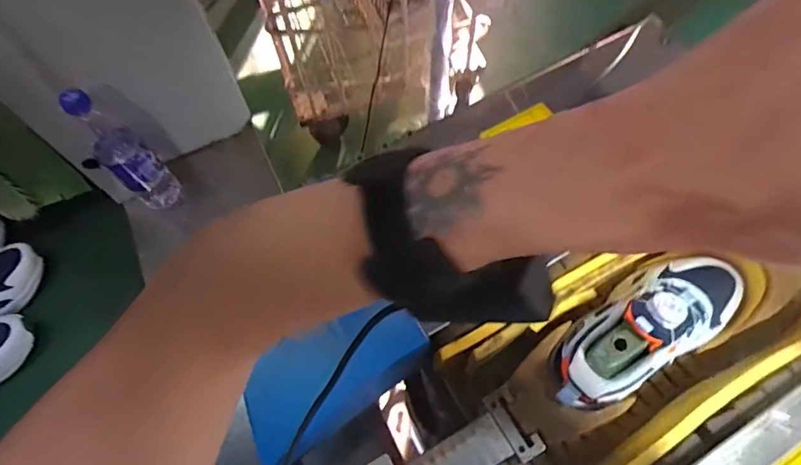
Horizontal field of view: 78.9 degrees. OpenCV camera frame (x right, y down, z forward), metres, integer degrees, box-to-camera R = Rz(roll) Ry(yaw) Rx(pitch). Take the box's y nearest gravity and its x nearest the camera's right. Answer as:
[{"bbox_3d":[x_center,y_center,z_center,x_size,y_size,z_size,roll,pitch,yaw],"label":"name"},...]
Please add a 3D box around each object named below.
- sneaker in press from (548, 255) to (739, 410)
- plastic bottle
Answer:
[{"bbox_3d":[0.225,0.083,0.433,0.212,0.086,0.074,-25,65,-23],"label":"sneaker in press"},{"bbox_3d":[-0.374,-0.108,0.654,0.071,0.218,0.070,38,72,18],"label":"plastic bottle"}]

